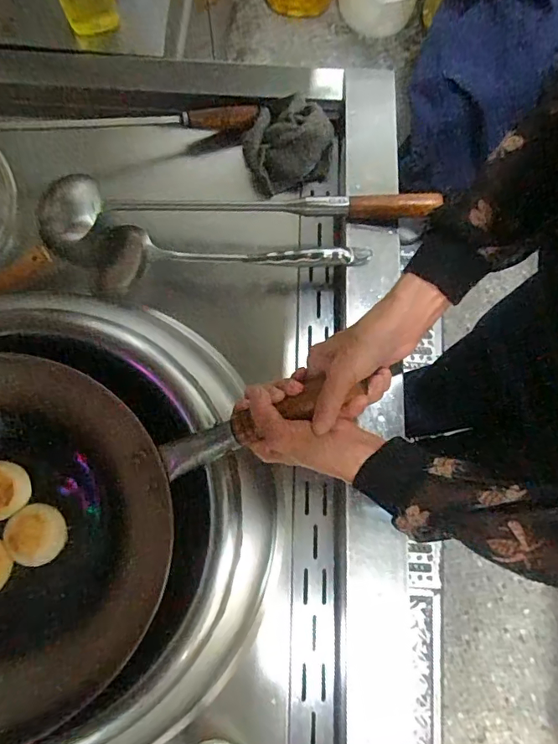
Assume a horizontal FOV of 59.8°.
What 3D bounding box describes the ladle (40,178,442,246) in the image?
[{"bbox_3d":[-0.056,-0.213,0.618,0.499,0.076,0.101,-4,77,-3],"label":"ladle"}]

